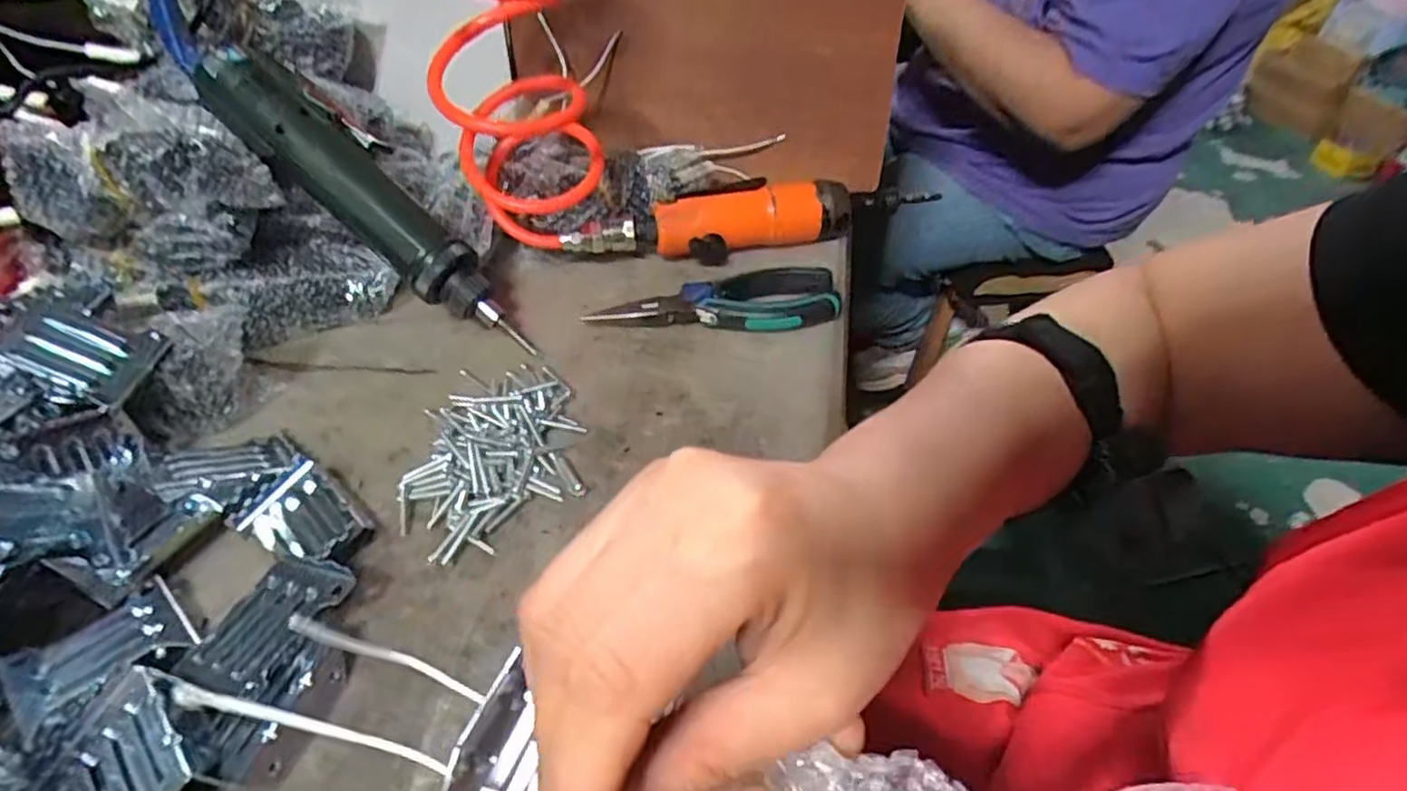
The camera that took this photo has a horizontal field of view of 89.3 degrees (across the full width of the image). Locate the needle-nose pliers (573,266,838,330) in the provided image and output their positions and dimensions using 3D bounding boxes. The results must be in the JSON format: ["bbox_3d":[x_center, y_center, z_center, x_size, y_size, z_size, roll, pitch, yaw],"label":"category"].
[{"bbox_3d":[0.007,-0.057,0.451,0.152,0.020,0.047,-4,43,-4],"label":"needle-nose pliers"}]

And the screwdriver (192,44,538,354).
[{"bbox_3d":[-0.193,-0.117,0.420,0.230,0.031,0.042,43,51,-5],"label":"screwdriver"}]

